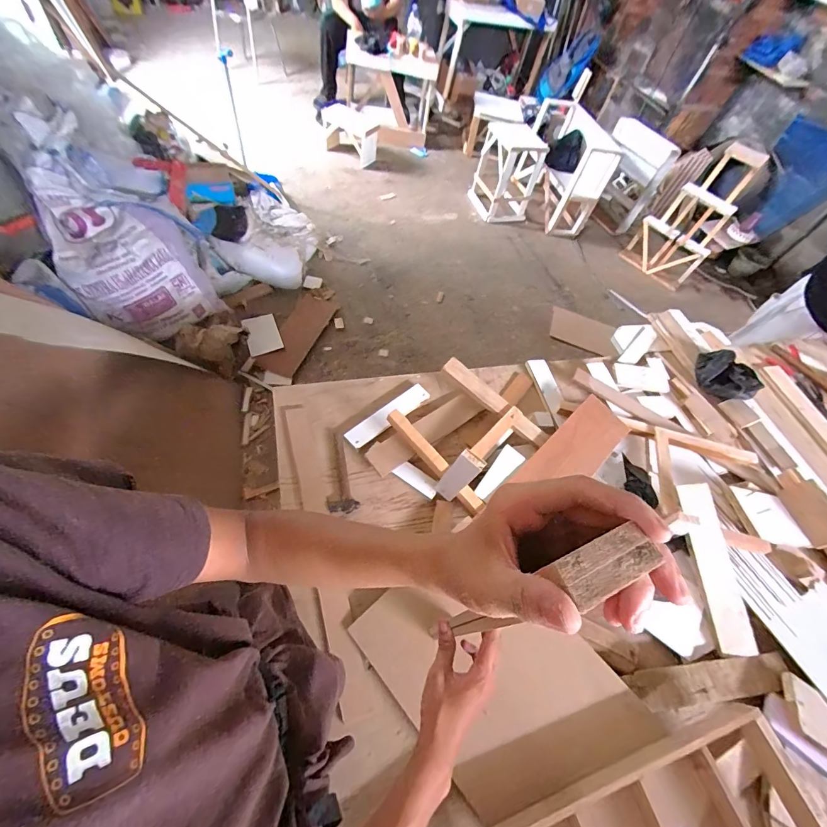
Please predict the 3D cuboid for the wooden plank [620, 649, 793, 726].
[{"bbox_3d":[0.559,0.506,0.701,0.336,0.027,0.079,-2,54,-10],"label":"wooden plank"}]

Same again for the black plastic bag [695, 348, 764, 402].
[{"bbox_3d":[0.960,-0.119,1.154,0.144,0.099,0.164,31,57,9],"label":"black plastic bag"}]

